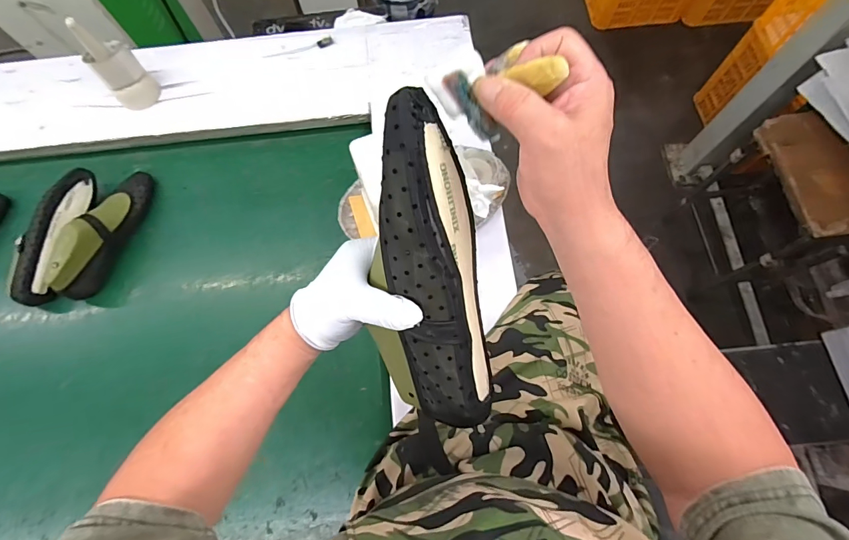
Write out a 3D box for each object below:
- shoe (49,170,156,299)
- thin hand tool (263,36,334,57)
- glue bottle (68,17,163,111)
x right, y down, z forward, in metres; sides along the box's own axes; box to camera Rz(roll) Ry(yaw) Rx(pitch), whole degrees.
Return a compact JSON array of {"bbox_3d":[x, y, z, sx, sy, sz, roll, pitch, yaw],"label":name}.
[{"bbox_3d":[-0.653,-0.086,0.833,0.077,0.111,0.293,13,73,7],"label":"shoe"},{"bbox_3d":[-0.289,-0.508,0.937,0.162,0.007,0.025,-15,69,-3],"label":"thin hand tool"},{"bbox_3d":[-0.634,-0.423,0.836,0.086,0.173,0.071,-39,74,-10],"label":"glue bottle"}]

